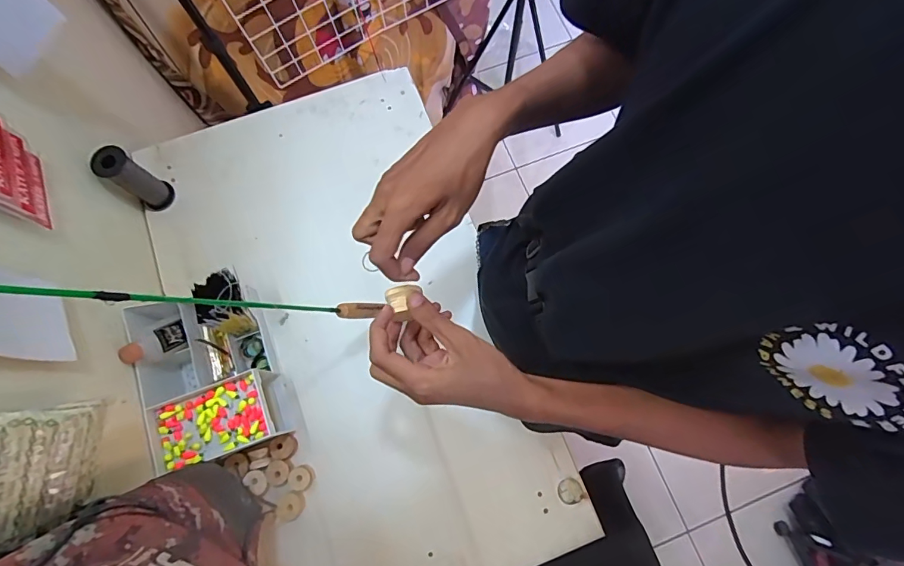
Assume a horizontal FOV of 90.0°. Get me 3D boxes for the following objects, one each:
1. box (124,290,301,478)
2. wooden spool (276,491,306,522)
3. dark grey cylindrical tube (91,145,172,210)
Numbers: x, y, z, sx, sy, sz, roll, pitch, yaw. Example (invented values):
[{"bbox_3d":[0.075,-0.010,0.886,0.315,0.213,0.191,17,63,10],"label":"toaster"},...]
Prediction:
[{"bbox_3d":[-0.348,0.130,0.646,0.175,0.107,0.236,-20,76,-4],"label":"box"},{"bbox_3d":[-0.222,0.308,0.623,0.038,0.009,0.035,0,76,1],"label":"wooden spool"},{"bbox_3d":[-0.494,-0.160,0.707,0.050,0.134,0.050,40,79,10],"label":"dark grey cylindrical tube"}]

